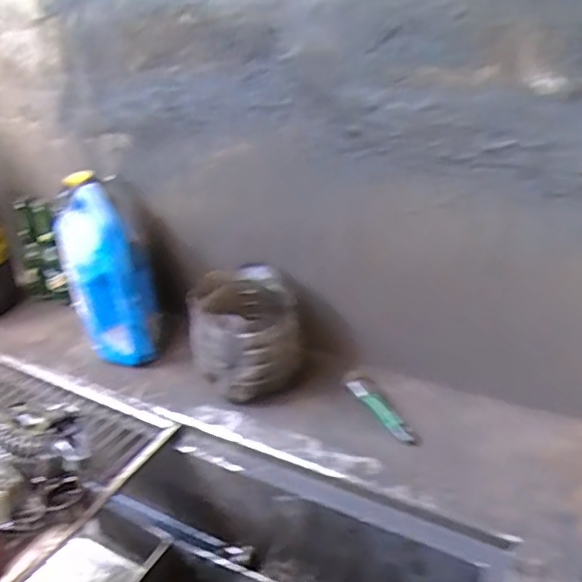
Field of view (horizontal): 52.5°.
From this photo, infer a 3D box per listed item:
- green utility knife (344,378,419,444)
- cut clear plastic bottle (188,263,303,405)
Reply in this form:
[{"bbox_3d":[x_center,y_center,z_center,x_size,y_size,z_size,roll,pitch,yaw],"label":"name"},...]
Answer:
[{"bbox_3d":[0.135,0.173,0.864,0.032,0.020,0.139,-17,31,-24],"label":"green utility knife"},{"bbox_3d":[-0.071,0.069,0.931,0.162,0.158,0.165,-6,28,-4],"label":"cut clear plastic bottle"}]

